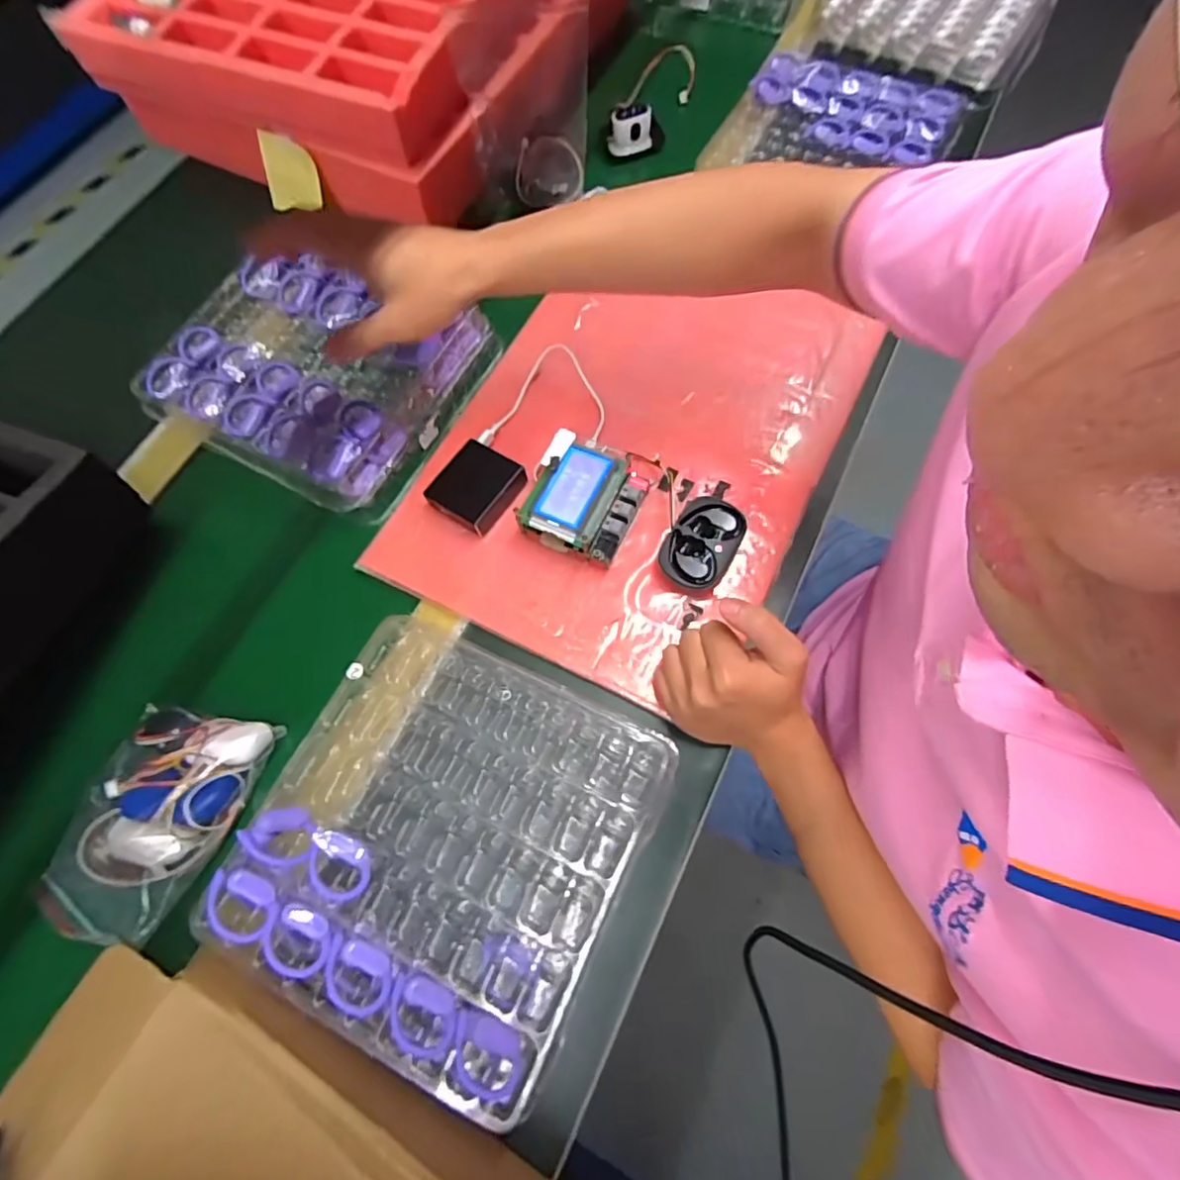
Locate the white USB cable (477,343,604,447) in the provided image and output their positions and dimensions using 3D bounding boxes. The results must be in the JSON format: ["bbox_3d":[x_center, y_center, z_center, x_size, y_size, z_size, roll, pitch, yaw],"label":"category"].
[{"bbox_3d":[-0.044,-0.192,0.566,0.118,0.025,0.111,6,70,3],"label":"white USB cable"}]

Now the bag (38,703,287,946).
[{"bbox_3d":[-0.354,0.174,0.452,0.134,0.056,0.174,17,72,7],"label":"bag"}]

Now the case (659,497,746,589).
[{"bbox_3d":[0.098,-0.042,0.503,0.058,0.028,0.087,26,73,10],"label":"case"}]

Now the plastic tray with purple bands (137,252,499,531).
[{"bbox_3d":[-0.268,-0.226,0.575,0.263,0.072,0.245,25,73,10],"label":"plastic tray with purple bands"}]

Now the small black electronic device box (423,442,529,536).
[{"bbox_3d":[-0.108,-0.097,0.534,0.065,0.022,0.076,34,74,12],"label":"small black electronic device box"}]

